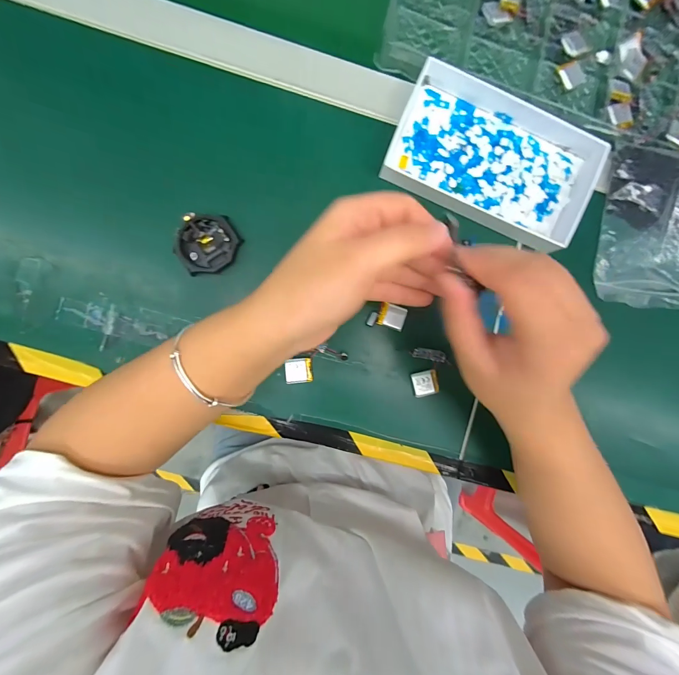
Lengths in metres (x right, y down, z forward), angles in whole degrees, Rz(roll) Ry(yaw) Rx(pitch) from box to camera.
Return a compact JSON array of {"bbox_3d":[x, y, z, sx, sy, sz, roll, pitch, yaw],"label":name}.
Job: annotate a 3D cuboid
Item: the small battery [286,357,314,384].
[{"bbox_3d":[-0.036,0.030,0.292,0.024,0.008,0.022,-4,91,-3],"label":"small battery"}]

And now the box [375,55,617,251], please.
[{"bbox_3d":[0.140,-0.163,0.289,0.179,0.026,0.109,23,89,-3],"label":"box"}]

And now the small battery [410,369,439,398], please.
[{"bbox_3d":[0.079,0.042,0.296,0.023,0.004,0.022,-13,91,-3],"label":"small battery"}]

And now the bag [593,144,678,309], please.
[{"bbox_3d":[0.293,-0.101,0.299,0.090,0.021,0.139,8,90,-3],"label":"bag"}]

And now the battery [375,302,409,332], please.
[{"bbox_3d":[0.048,-0.019,0.295,0.024,0.007,0.021,18,89,-3],"label":"battery"}]

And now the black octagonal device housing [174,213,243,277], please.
[{"bbox_3d":[-0.114,-0.081,0.284,0.054,0.015,0.049,-2,91,-3],"label":"black octagonal device housing"}]

